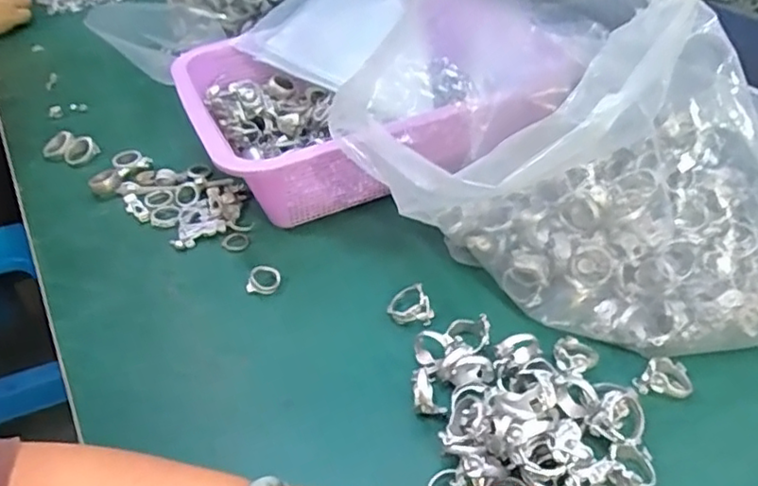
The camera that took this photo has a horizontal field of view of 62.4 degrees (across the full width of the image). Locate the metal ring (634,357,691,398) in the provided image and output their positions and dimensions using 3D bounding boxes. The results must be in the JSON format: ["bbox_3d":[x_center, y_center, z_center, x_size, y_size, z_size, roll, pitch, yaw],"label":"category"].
[{"bbox_3d":[0.158,0.073,0.347,0.029,0.012,0.025,6,42,13],"label":"metal ring"}]

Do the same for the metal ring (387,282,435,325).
[{"bbox_3d":[0.020,0.038,0.401,0.028,0.016,0.025,-4,40,2],"label":"metal ring"}]

